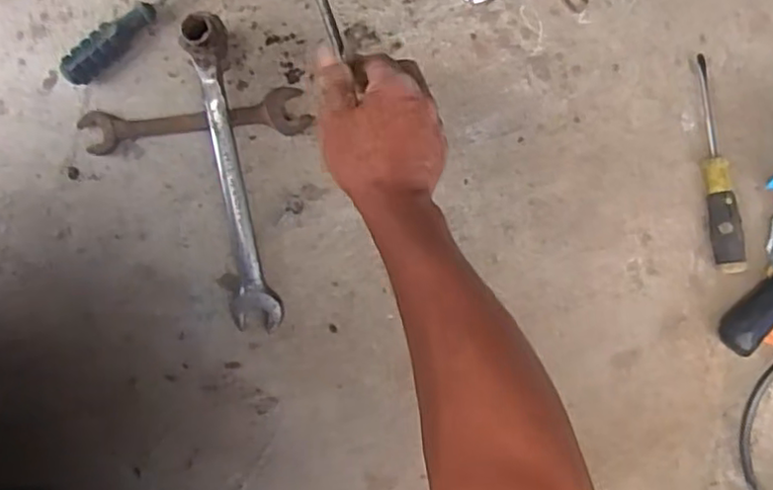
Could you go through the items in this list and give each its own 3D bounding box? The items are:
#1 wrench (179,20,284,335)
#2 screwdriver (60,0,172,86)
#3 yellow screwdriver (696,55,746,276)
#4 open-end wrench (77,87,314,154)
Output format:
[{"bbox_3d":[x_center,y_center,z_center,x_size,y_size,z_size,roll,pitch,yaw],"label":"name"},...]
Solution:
[{"bbox_3d":[-0.135,-0.059,0.570,0.040,0.023,0.266,-11,93,-3],"label":"wrench"},{"bbox_3d":[-0.212,-0.215,0.590,0.025,0.026,0.190,41,82,5],"label":"screwdriver"},{"bbox_3d":[0.292,-0.075,0.586,0.028,0.025,0.196,-4,81,-3],"label":"yellow screwdriver"},{"bbox_3d":[-0.169,-0.110,0.585,0.200,0.012,0.038,-6,81,-3],"label":"open-end wrench"}]

